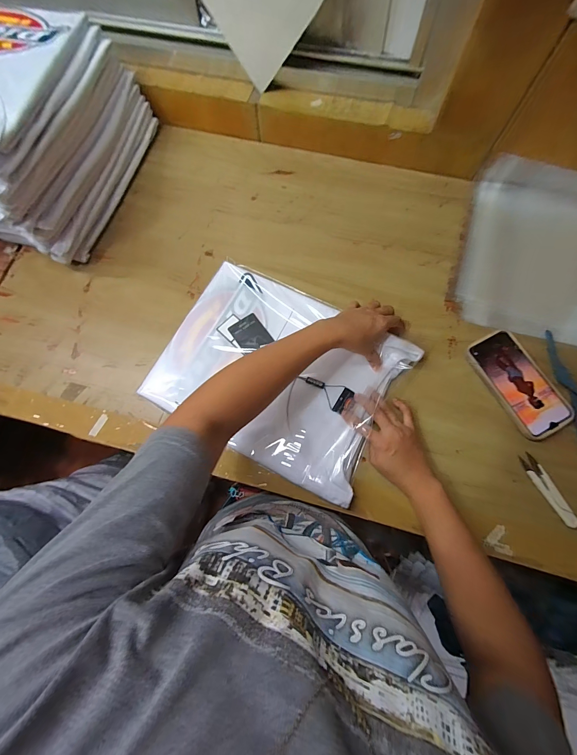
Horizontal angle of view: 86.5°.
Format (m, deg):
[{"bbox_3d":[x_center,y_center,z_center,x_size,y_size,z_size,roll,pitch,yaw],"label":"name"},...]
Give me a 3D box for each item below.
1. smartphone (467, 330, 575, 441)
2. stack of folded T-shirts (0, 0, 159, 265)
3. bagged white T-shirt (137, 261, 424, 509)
[{"bbox_3d":[0.338,0.008,0.453,0.080,0.008,0.157,-28,76,-5],"label":"smartphone"},{"bbox_3d":[-0.436,-0.384,0.481,0.288,0.206,0.349,8,75,4],"label":"stack of folded T-shirts"},{"bbox_3d":[-0.016,-0.014,0.454,0.332,0.028,0.258,28,78,9],"label":"bagged white T-shirt"}]

